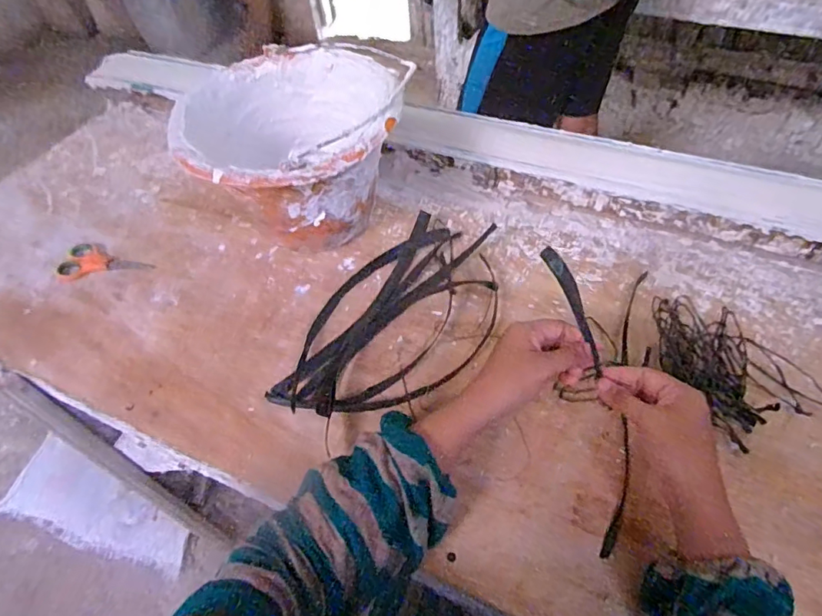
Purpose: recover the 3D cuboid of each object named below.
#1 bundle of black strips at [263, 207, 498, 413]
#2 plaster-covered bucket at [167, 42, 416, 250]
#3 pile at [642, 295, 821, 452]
[{"bbox_3d":[-0.007,0.009,0.560,0.176,0.019,0.316,30,61,24],"label":"bundle of black strips"},{"bbox_3d":[-0.137,-0.177,0.614,0.241,0.170,0.249,-2,53,3],"label":"plaster-covered bucket"},{"bbox_3d":[0.319,0.060,0.502,0.113,0.020,0.177,-34,58,-20],"label":"pile"}]

